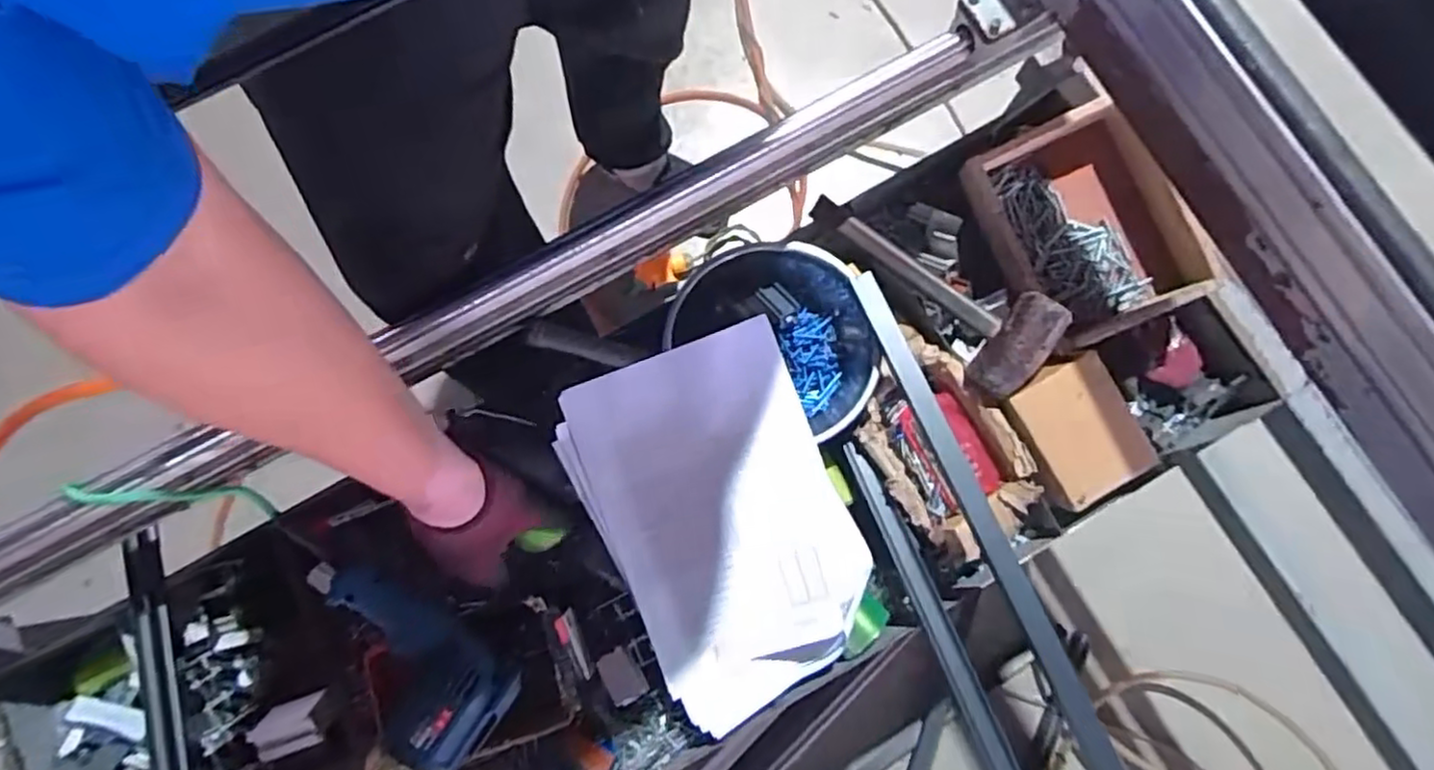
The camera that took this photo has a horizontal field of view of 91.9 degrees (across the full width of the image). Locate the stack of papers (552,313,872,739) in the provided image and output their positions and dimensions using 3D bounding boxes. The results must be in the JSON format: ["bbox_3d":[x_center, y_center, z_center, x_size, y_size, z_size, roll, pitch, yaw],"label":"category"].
[{"bbox_3d":[0.005,0.125,0.645,0.215,0.027,0.329,-23,84,-2],"label":"stack of papers"}]

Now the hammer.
[{"bbox_3d":[0.213,-0.102,0.701,0.269,0.058,0.102,41,83,20],"label":"hammer"}]

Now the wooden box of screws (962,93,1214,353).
[{"bbox_3d":[0.368,-0.157,0.703,0.165,0.059,0.224,-22,80,-3],"label":"wooden box of screws"}]

